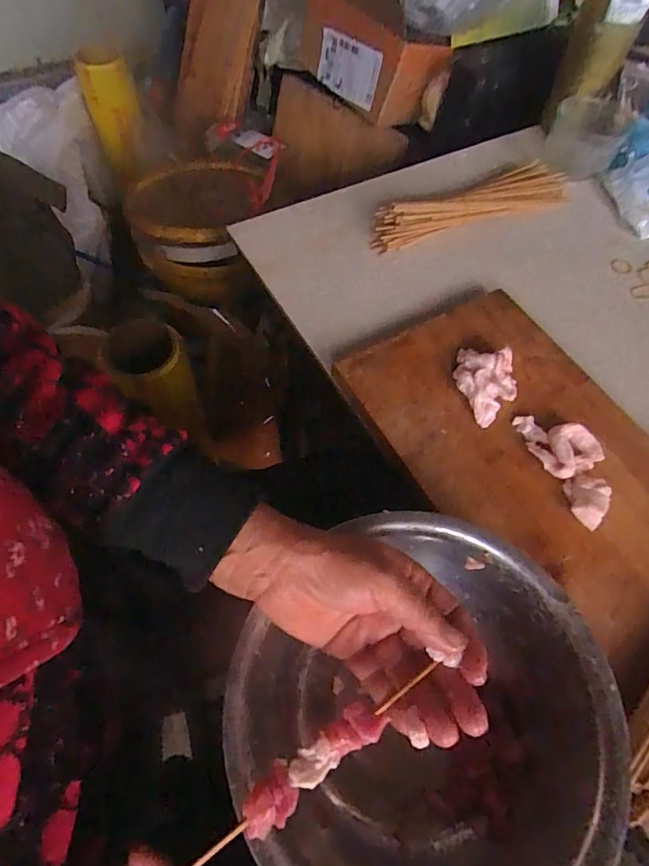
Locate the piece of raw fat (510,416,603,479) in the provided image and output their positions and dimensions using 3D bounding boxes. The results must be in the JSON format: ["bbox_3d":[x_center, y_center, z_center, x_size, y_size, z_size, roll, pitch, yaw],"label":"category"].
[{"bbox_3d":[0.199,0.006,0.415,0.050,0.016,0.065,-26,65,-16],"label":"piece of raw fat"}]

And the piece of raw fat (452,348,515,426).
[{"bbox_3d":[0.148,-0.050,0.438,0.053,0.025,0.074,-20,63,-13],"label":"piece of raw fat"}]

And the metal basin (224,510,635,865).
[{"bbox_3d":[0.060,0.181,0.313,0.219,0.086,0.211,1,60,-2],"label":"metal basin"}]

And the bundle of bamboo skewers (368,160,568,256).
[{"bbox_3d":[0.176,-0.269,0.577,0.266,0.034,0.064,-22,63,-14],"label":"bundle of bamboo skewers"}]

